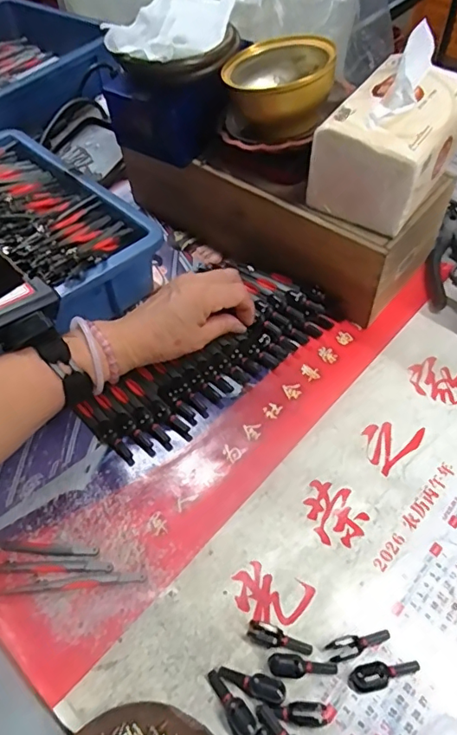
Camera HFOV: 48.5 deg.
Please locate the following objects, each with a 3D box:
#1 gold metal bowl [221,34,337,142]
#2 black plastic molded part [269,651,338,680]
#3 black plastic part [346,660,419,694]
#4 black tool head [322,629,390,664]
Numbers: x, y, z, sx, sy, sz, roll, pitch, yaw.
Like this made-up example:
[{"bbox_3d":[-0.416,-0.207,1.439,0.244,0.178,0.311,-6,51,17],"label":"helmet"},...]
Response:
[{"bbox_3d":[0.044,-0.252,0.459,0.096,0.057,0.099,7,55,8],"label":"gold metal bowl"},{"bbox_3d":[0.048,0.192,0.326,0.043,0.010,0.015,6,53,5],"label":"black plastic molded part"},{"bbox_3d":[0.099,0.195,0.324,0.045,0.010,0.015,-12,53,-9],"label":"black plastic part"},{"bbox_3d":[0.085,0.182,0.336,0.043,0.008,0.014,-18,55,-13],"label":"black tool head"}]

